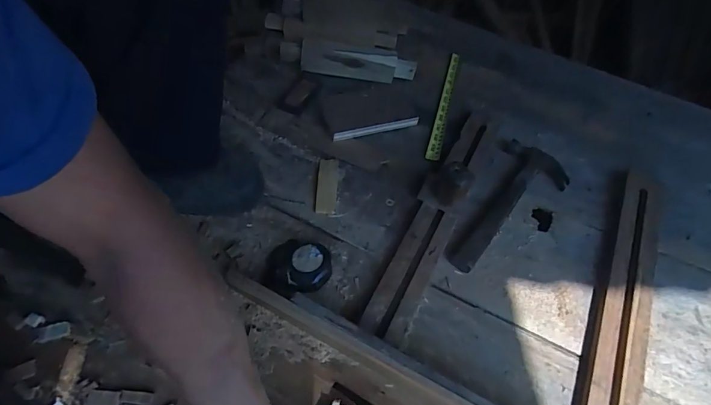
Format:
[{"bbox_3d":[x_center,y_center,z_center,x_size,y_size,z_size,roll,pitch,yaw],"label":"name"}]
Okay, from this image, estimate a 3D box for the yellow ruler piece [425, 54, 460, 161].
[{"bbox_3d":[0.165,-0.186,0.758,0.023,0.005,0.286,15,57,5],"label":"yellow ruler piece"}]

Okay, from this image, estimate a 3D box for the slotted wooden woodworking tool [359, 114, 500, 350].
[{"bbox_3d":[0.128,-0.009,0.596,0.070,0.079,0.438,26,58,12],"label":"slotted wooden woodworking tool"}]

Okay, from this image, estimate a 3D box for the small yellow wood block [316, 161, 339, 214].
[{"bbox_3d":[-0.044,-0.027,0.638,0.030,0.004,0.104,4,56,-2],"label":"small yellow wood block"}]

